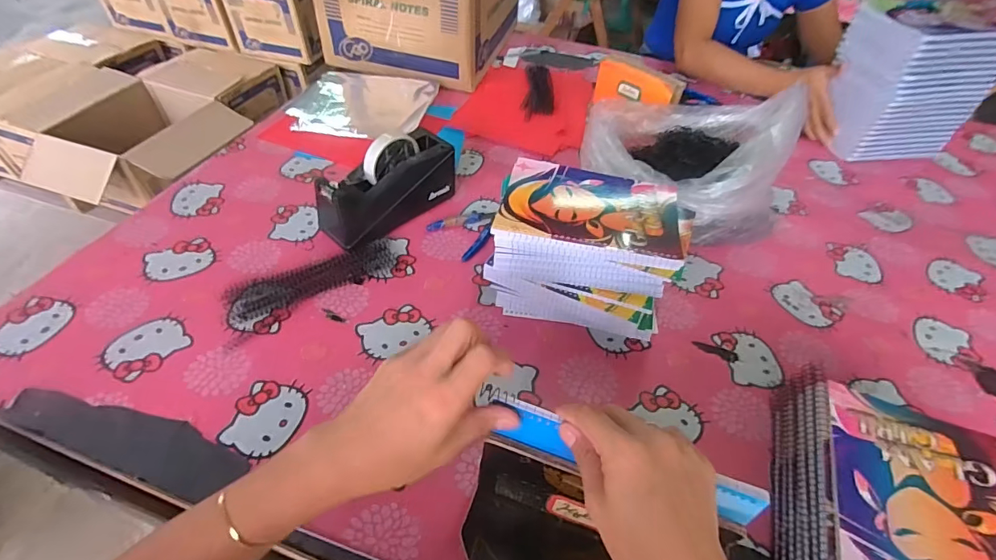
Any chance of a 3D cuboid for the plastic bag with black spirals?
[{"bbox_3d":[0.279,-0.182,0.716,0.276,0.162,0.236,-2,48,-8],"label":"plastic bag with black spirals"}]

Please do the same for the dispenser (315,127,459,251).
[{"bbox_3d":[-0.154,-0.136,0.672,0.074,0.103,0.200,38,55,25],"label":"dispenser"}]

